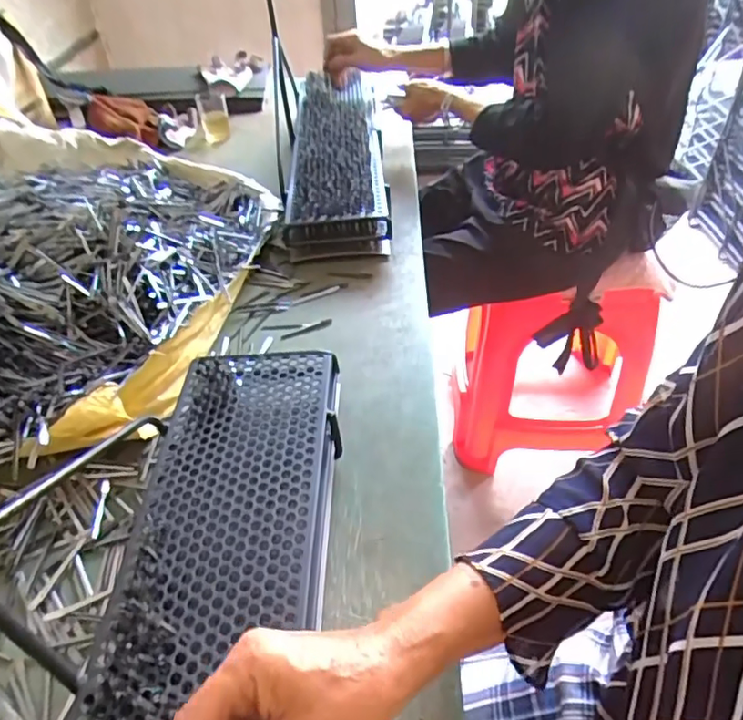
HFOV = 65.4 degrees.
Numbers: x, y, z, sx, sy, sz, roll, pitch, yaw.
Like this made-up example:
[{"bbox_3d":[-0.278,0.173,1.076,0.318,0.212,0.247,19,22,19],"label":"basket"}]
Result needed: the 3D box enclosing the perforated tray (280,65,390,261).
[{"bbox_3d":[-0.057,-0.374,1.027,0.156,0.089,0.608,-4,42,2],"label":"perforated tray"}]

